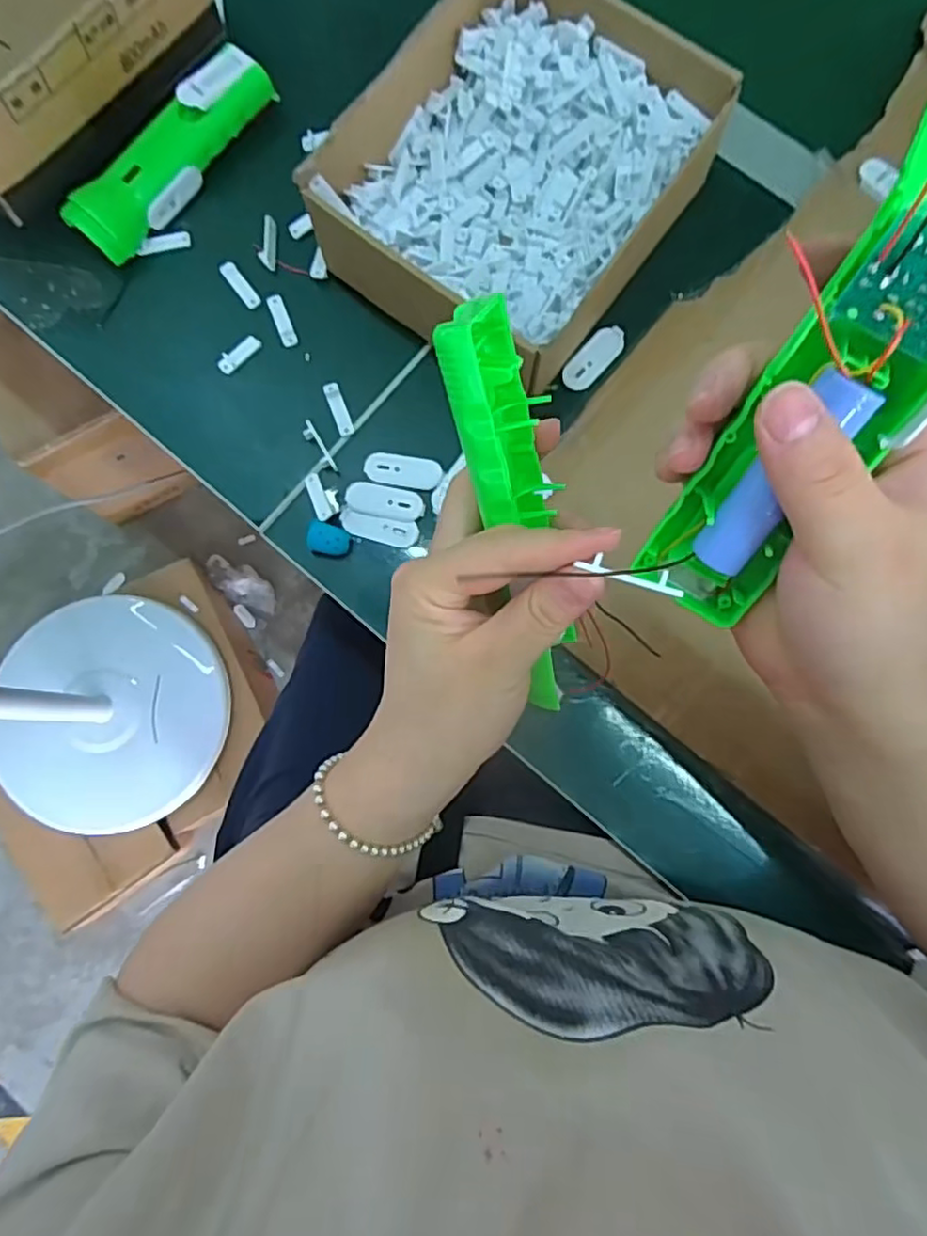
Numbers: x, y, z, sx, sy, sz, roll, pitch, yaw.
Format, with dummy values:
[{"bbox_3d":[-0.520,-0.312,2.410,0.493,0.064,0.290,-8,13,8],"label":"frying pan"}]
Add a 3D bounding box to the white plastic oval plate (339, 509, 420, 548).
[{"bbox_3d":[-0.053,-0.056,0.415,0.049,0.006,0.017,10,81,3],"label":"white plastic oval plate"}]

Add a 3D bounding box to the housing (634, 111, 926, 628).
[{"bbox_3d":[0.109,-0.065,0.191,0.047,0.028,0.166,34,126,6],"label":"housing"}]

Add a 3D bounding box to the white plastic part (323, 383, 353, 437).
[{"bbox_3d":[-0.081,-0.136,0.424,0.010,0.004,0.038,-20,81,-2],"label":"white plastic part"}]

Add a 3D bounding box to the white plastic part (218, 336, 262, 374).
[{"bbox_3d":[-0.148,-0.173,0.432,0.031,0.005,0.011,-43,82,-5],"label":"white plastic part"}]

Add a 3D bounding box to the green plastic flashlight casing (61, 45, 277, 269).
[{"bbox_3d":[-0.193,-0.306,0.436,0.042,0.036,0.161,40,84,7],"label":"green plastic flashlight casing"}]

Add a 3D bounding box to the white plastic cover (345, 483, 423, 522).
[{"bbox_3d":[-0.050,-0.073,0.413,0.050,0.004,0.020,10,81,3],"label":"white plastic cover"}]

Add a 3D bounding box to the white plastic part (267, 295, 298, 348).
[{"bbox_3d":[-0.120,-0.198,0.435,0.011,0.004,0.040,-20,81,-2],"label":"white plastic part"}]

